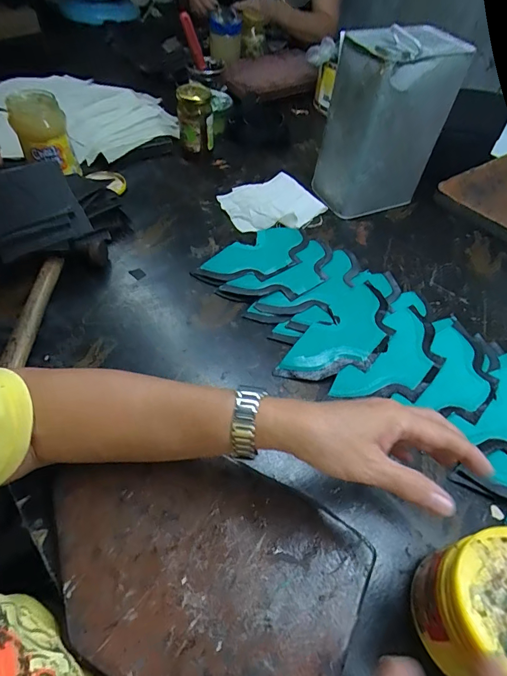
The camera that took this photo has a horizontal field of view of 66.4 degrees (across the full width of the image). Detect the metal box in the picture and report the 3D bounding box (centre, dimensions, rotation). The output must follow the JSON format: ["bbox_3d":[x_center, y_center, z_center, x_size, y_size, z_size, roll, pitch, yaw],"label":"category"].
[{"bbox_3d":[0.190,-0.308,0.567,0.145,0.213,0.092,-20,56,-18],"label":"metal box"}]

